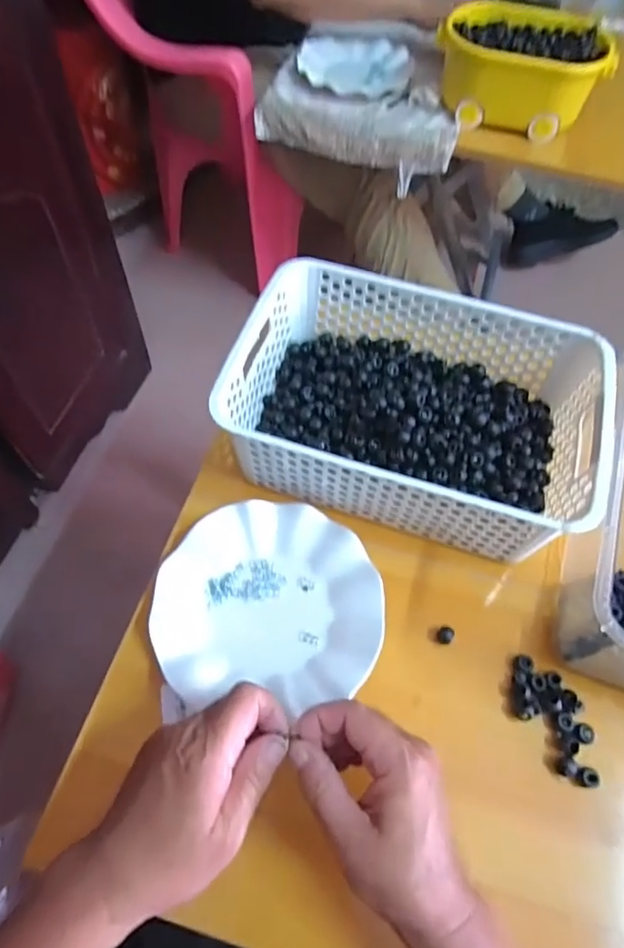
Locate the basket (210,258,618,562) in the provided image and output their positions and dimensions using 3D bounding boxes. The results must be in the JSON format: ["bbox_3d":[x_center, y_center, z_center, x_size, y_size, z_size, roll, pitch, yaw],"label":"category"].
[{"bbox_3d":[0.083,-0.058,0.511,0.296,0.109,0.207,19,60,8],"label":"basket"}]

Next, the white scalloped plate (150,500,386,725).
[{"bbox_3d":[-0.034,0.106,0.463,0.179,0.024,0.164,1,60,-2],"label":"white scalloped plate"}]

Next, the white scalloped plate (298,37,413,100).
[{"bbox_3d":[0.073,-0.645,0.897,0.178,0.029,0.178,1,60,-2],"label":"white scalloped plate"}]

